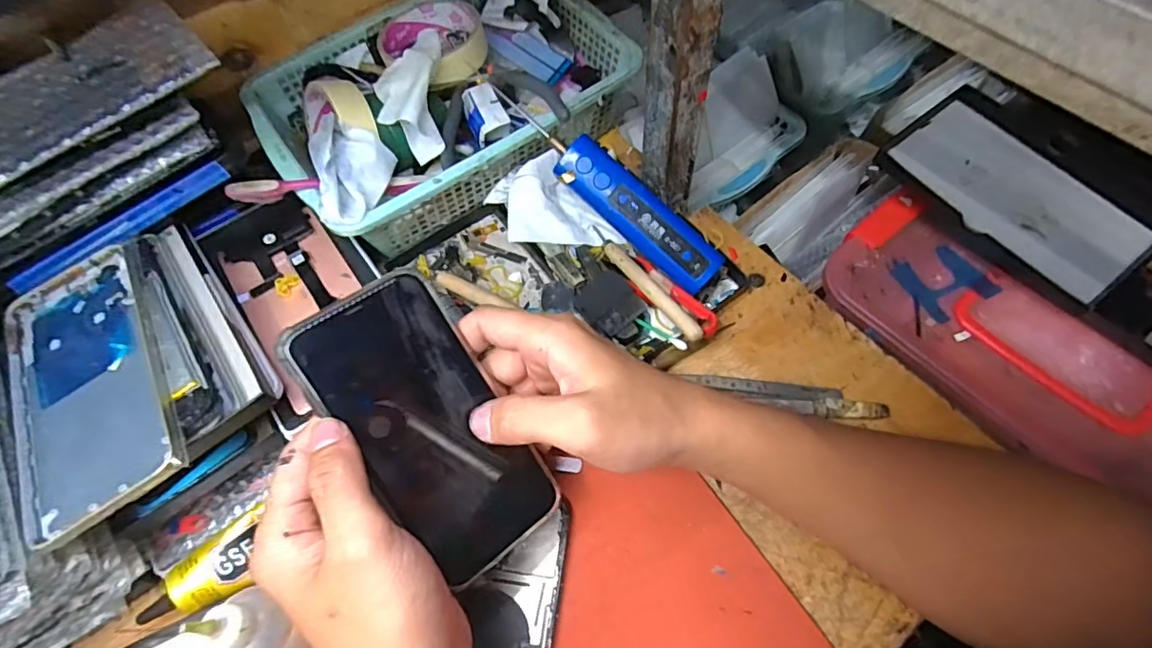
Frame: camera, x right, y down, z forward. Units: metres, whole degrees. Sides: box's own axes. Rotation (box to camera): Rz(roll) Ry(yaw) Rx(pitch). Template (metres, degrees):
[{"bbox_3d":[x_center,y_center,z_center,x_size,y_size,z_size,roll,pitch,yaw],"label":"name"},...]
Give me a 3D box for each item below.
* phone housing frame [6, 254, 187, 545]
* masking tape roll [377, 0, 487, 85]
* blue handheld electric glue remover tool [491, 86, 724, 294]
[{"bbox_3d":[-0.267,0.030,0.306,0.079,0.011,0.167,-34,62,-6],"label":"phone housing frame"},{"bbox_3d":[-0.115,-0.227,0.449,0.082,0.025,0.087,-1,62,3],"label":"masking tape roll"},{"bbox_3d":[0.024,-0.092,0.381,0.182,0.021,0.033,42,68,2],"label":"blue handheld electric glue remover tool"}]

